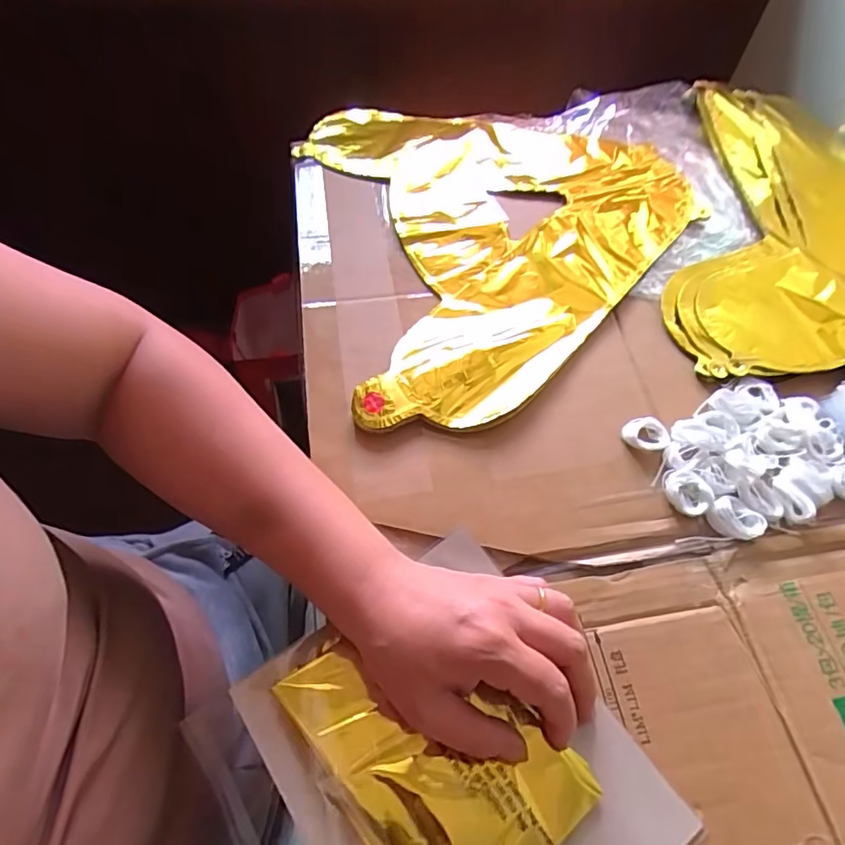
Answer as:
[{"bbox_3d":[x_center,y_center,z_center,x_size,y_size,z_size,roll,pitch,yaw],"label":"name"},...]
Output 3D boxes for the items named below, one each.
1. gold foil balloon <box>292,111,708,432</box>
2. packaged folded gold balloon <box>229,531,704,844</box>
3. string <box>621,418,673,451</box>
[{"bbox_3d":[0.087,-0.187,0.497,0.347,0.014,0.396,-11,60,-10],"label":"gold foil balloon"},{"bbox_3d":[0.016,0.176,0.286,0.162,0.015,0.191,-31,65,-20],"label":"packaged folded gold balloon"},{"bbox_3d":[0.156,0.009,0.386,0.032,0.011,0.023,2,59,-2],"label":"string"}]

